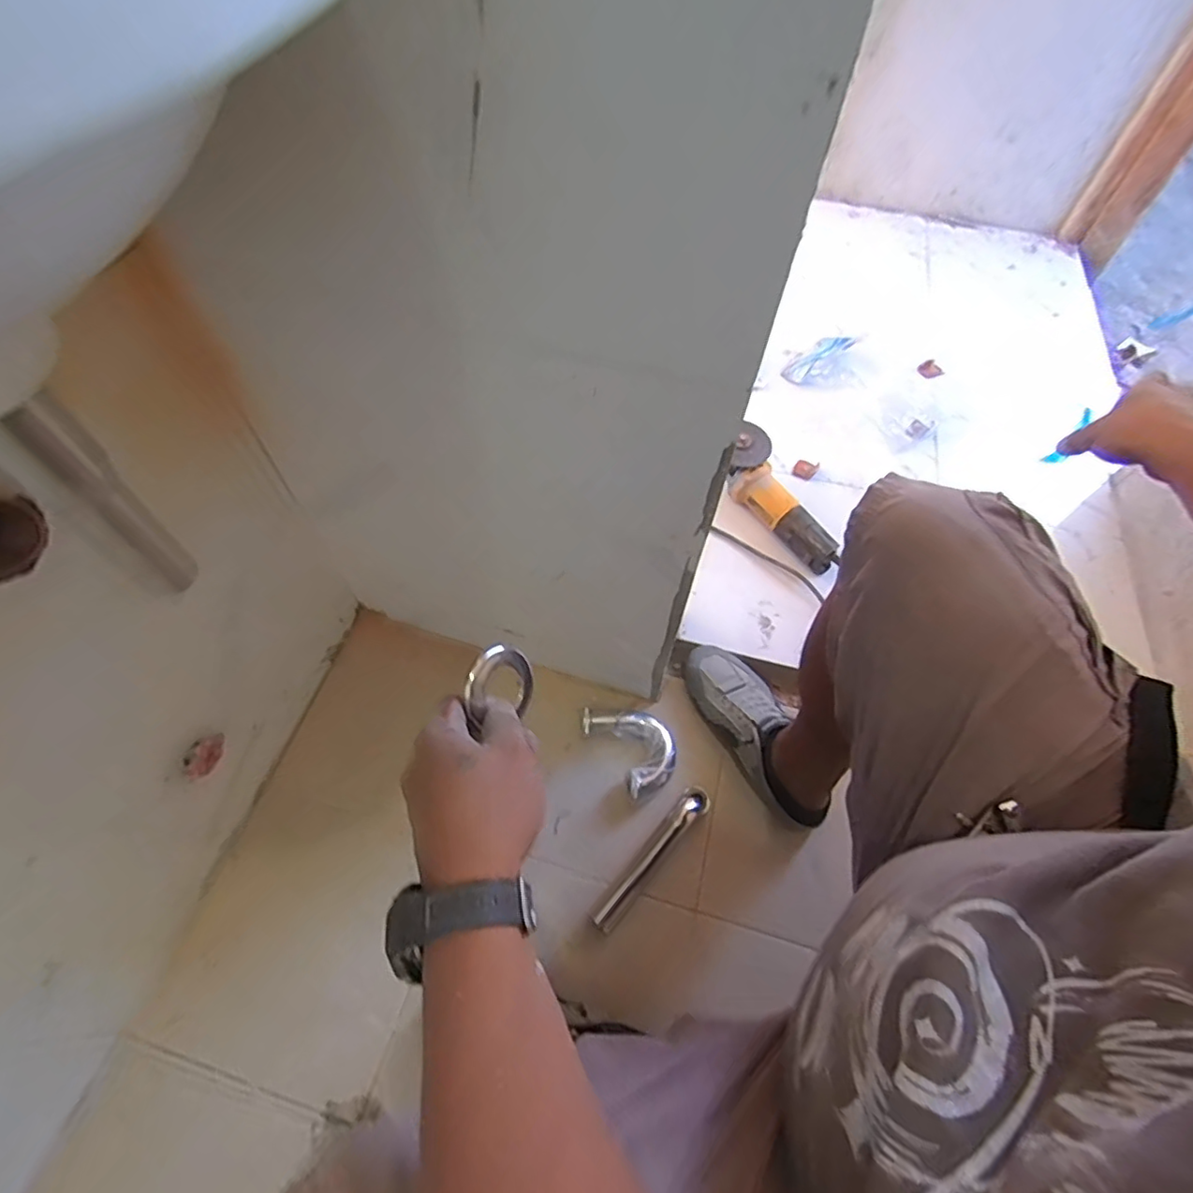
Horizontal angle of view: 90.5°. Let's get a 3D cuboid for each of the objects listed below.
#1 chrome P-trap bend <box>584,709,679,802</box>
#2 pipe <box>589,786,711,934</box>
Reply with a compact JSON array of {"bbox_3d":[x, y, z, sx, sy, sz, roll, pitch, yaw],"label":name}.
[{"bbox_3d":[0.052,0.199,0.817,0.098,0.036,0.137,-33,65,-18],"label":"chrome P-trap bend"},{"bbox_3d":[0.072,0.327,0.753,0.037,0.033,0.214,39,66,20],"label":"pipe"}]

